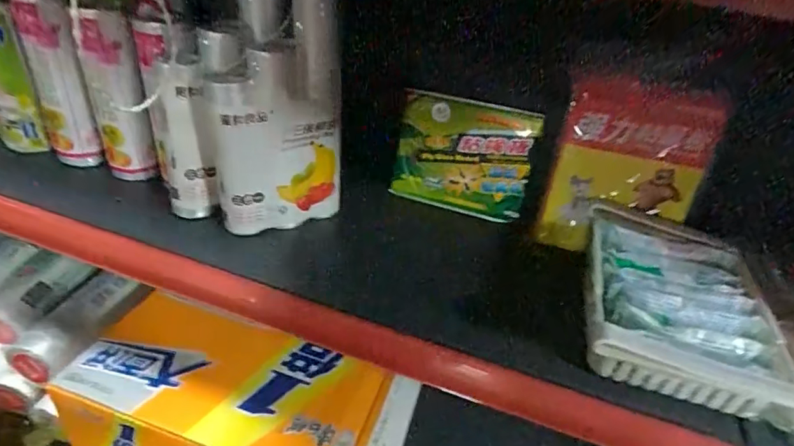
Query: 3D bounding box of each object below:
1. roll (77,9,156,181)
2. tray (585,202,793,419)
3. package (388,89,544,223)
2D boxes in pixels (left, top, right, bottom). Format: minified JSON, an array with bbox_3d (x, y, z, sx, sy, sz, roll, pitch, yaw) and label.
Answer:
[{"bbox_3d":[-0.328,-0.141,0.569,0.057,0.196,0.063,-14,42,-27],"label":"roll"},{"bbox_3d":[0.257,0.073,0.463,0.155,0.060,0.209,13,37,8],"label":"tray"},{"bbox_3d":[0.082,-0.084,0.622,0.176,0.141,0.021,17,25,19],"label":"package"}]

